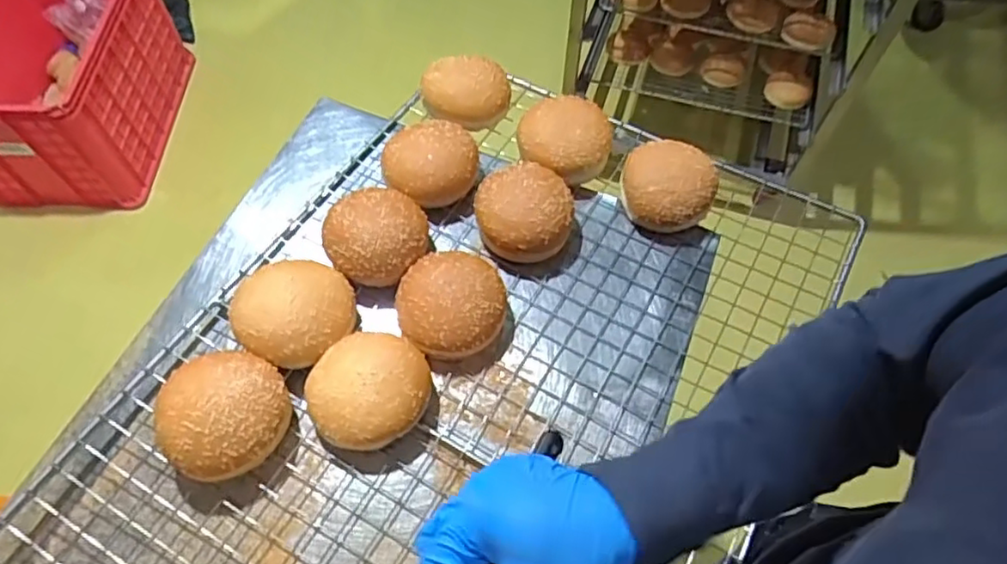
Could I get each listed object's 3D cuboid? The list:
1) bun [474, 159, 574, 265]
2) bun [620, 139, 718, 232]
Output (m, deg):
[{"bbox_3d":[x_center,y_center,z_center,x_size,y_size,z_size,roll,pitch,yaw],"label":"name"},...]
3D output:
[{"bbox_3d":[0.021,-0.076,0.669,0.101,0.044,0.104,0,62,-1],"label":"bun"},{"bbox_3d":[0.178,-0.107,0.687,0.095,0.041,0.098,1,62,-1],"label":"bun"}]

